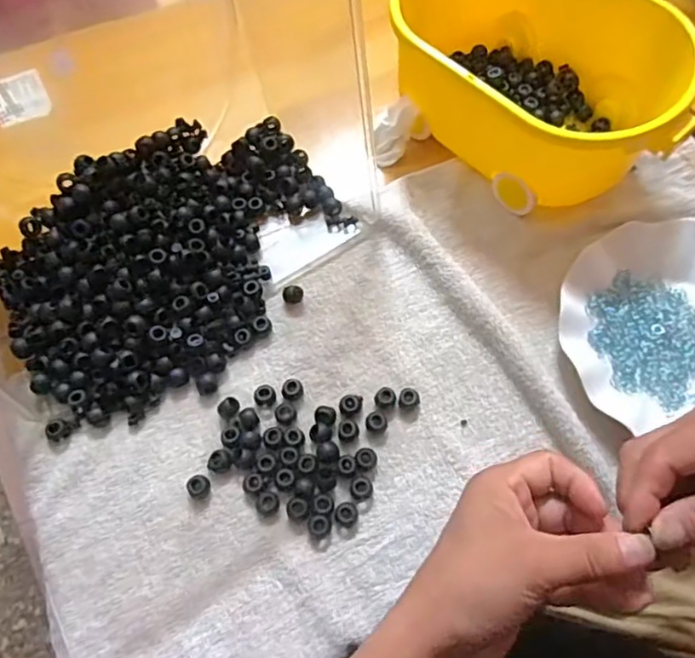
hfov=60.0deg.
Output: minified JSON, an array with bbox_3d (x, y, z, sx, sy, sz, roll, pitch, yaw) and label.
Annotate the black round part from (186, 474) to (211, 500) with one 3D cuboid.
[{"bbox_3d":[-0.100,0.106,0.404,0.014,0.009,0.015,0,66,0],"label":"black round part"}]

